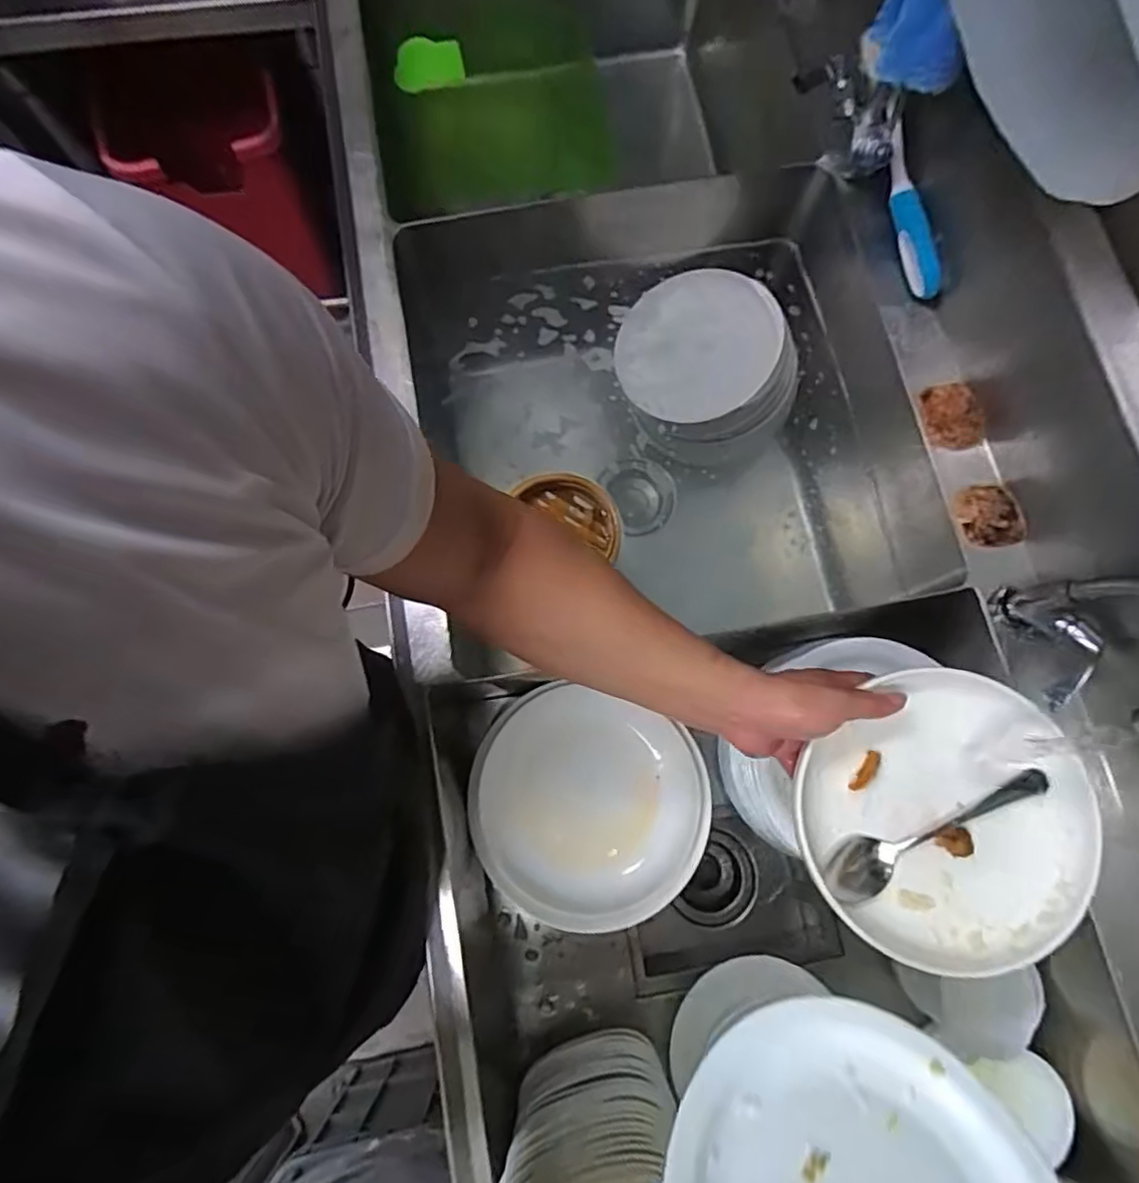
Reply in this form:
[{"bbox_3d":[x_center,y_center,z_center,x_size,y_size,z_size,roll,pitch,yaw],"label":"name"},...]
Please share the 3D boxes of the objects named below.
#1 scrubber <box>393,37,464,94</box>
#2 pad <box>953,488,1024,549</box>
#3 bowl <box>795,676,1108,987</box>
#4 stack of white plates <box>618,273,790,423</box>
[{"bbox_3d":[-0.197,-0.728,0.876,0.097,0.056,0.020,-3,46,6],"label":"scrubber"},{"bbox_3d":[0.416,-0.073,0.629,0.054,0.014,0.063,-11,77,-4],"label":"pad"},{"bbox_3d":[0.294,0.176,0.501,0.215,0.058,0.214,0,77,-1],"label":"bowl"},{"bbox_3d":[0.165,-0.316,0.833,0.190,0.043,0.224,30,81,6],"label":"stack of white plates"}]

